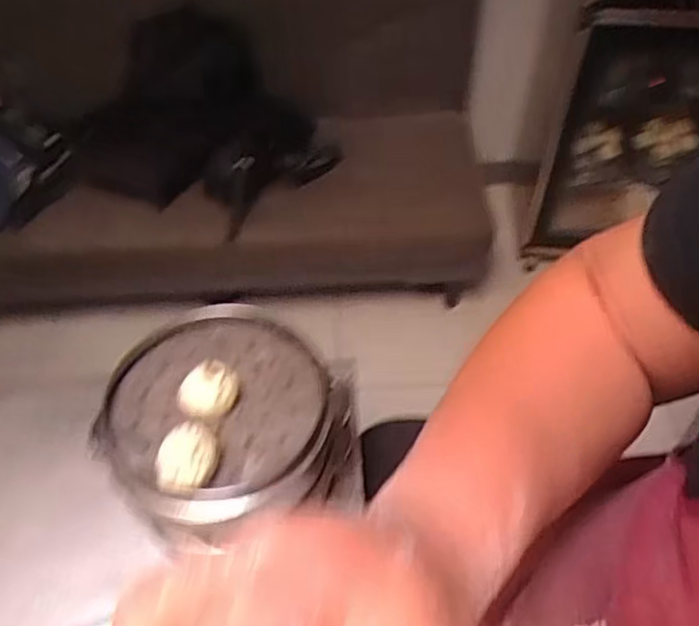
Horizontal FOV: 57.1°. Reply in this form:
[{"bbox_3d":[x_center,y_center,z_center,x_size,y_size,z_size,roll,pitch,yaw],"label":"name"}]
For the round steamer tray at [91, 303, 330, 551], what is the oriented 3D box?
[{"bbox_3d":[-0.110,0.078,0.537,0.190,0.056,0.198,-1,50,1],"label":"round steamer tray"}]

